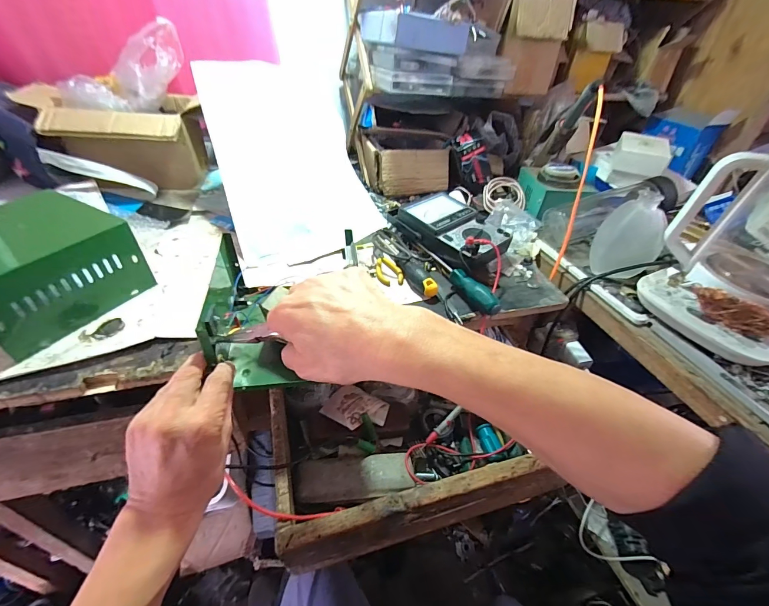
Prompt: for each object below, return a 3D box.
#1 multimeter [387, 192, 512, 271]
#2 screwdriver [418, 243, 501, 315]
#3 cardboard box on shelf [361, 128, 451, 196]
[{"bbox_3d":[0.112,-0.120,0.604,0.123,0.054,0.182,-22,48,-29],"label":"multimeter"},{"bbox_3d":[0.106,-0.039,0.534,0.024,0.033,0.172,-17,45,-25],"label":"screwdriver"},{"bbox_3d":[0.039,-0.301,0.759,0.183,0.091,0.144,2,40,-5],"label":"cardboard box on shelf"}]

